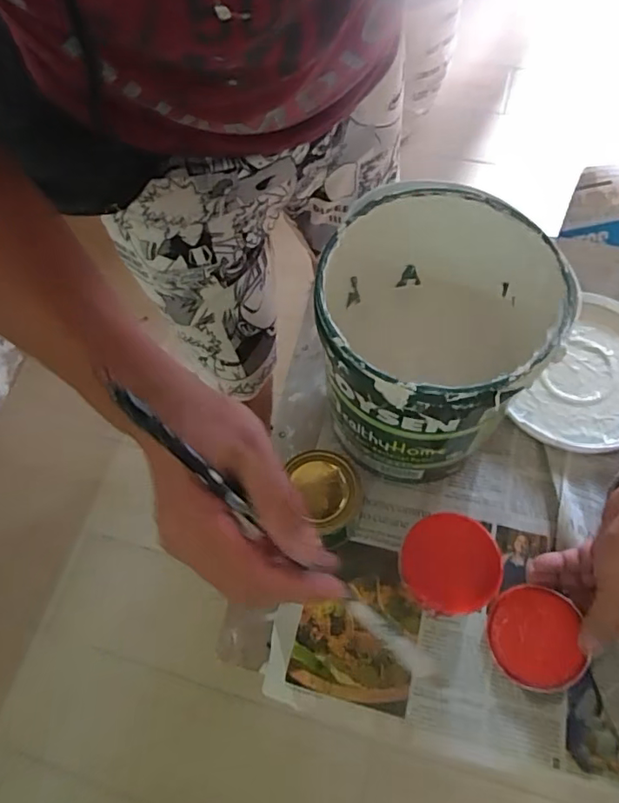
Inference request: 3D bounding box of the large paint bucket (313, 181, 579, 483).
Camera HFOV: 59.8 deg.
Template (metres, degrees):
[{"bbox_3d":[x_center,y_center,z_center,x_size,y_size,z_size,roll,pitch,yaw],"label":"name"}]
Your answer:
[{"bbox_3d":[0.092,-0.038,0.453,0.163,0.204,0.171,-2,65,4],"label":"large paint bucket"}]

